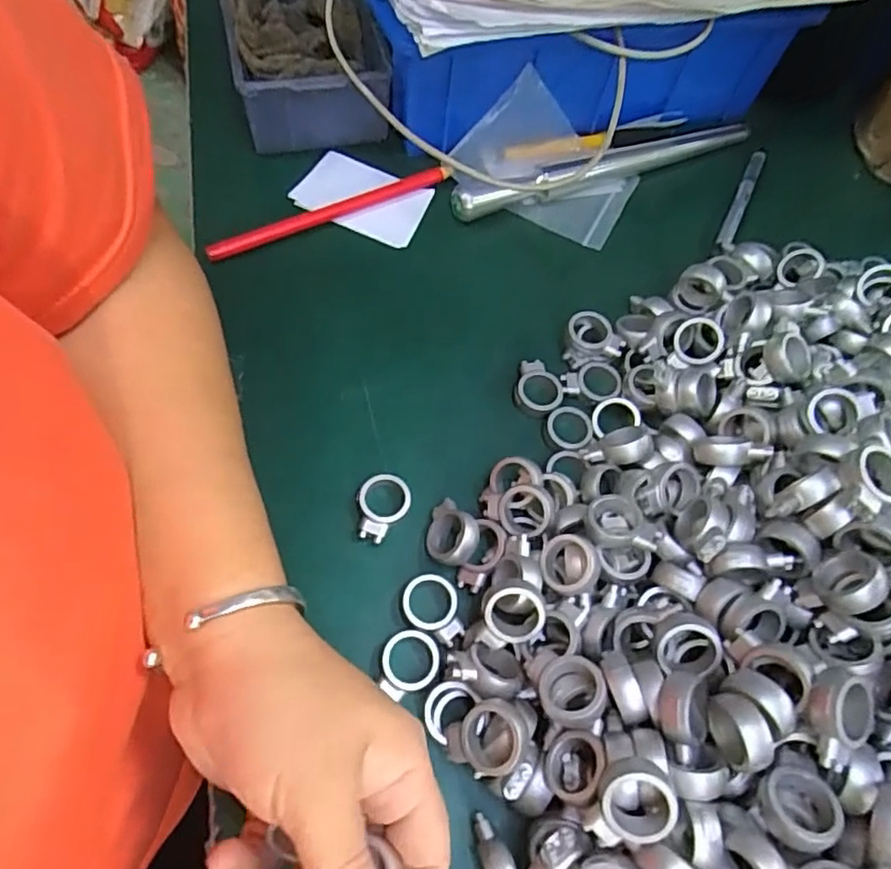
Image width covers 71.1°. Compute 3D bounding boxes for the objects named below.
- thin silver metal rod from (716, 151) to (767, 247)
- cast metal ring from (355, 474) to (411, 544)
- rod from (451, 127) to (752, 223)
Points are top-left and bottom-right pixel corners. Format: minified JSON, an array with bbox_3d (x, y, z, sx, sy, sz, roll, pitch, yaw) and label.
[{"bbox_3d":[0.205,-0.164,0.433,0.011,0.009,0.093,25,66,10],"label":"thin silver metal rod"},{"bbox_3d":[-0.033,0.036,0.312,0.026,0.010,0.034,24,65,9],"label":"cast metal ring"},{"bbox_3d":[0.109,-0.181,0.419,0.224,0.018,0.019,-20,66,-12],"label":"rod"}]

